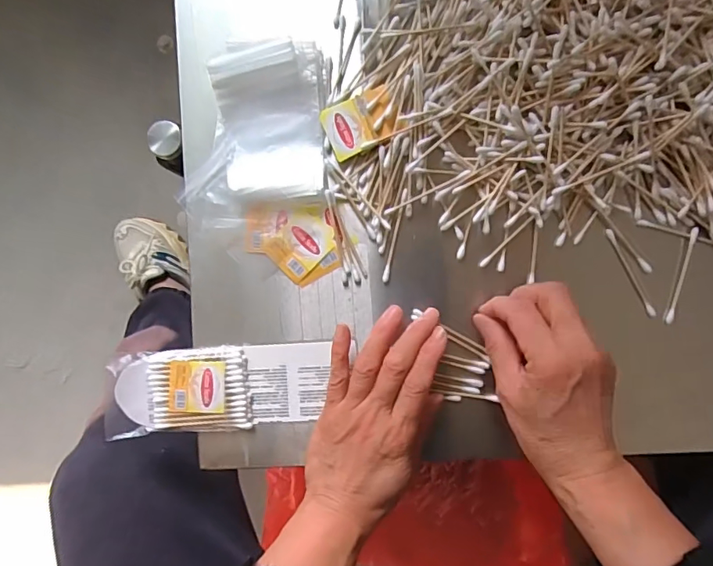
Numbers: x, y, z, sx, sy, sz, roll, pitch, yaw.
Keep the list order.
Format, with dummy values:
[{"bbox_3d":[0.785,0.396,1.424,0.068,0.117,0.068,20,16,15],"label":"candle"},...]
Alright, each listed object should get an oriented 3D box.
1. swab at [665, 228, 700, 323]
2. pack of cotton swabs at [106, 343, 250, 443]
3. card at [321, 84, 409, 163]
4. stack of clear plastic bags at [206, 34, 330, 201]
[{"bbox_3d":[0.238,-0.005,0.368,0.007,0.008,0.071,15,89,4],"label":"swab"},{"bbox_3d":[-0.139,0.084,0.393,0.109,0.016,0.064,-3,88,4],"label":"pack of cotton swabs"},{"bbox_3d":[0.004,-0.121,0.380,0.056,0.006,0.041,-24,87,3],"label":"card"},{"bbox_3d":[-0.065,-0.125,0.383,0.081,0.019,0.116,2,89,4],"label":"stack of clear plastic bags"}]

